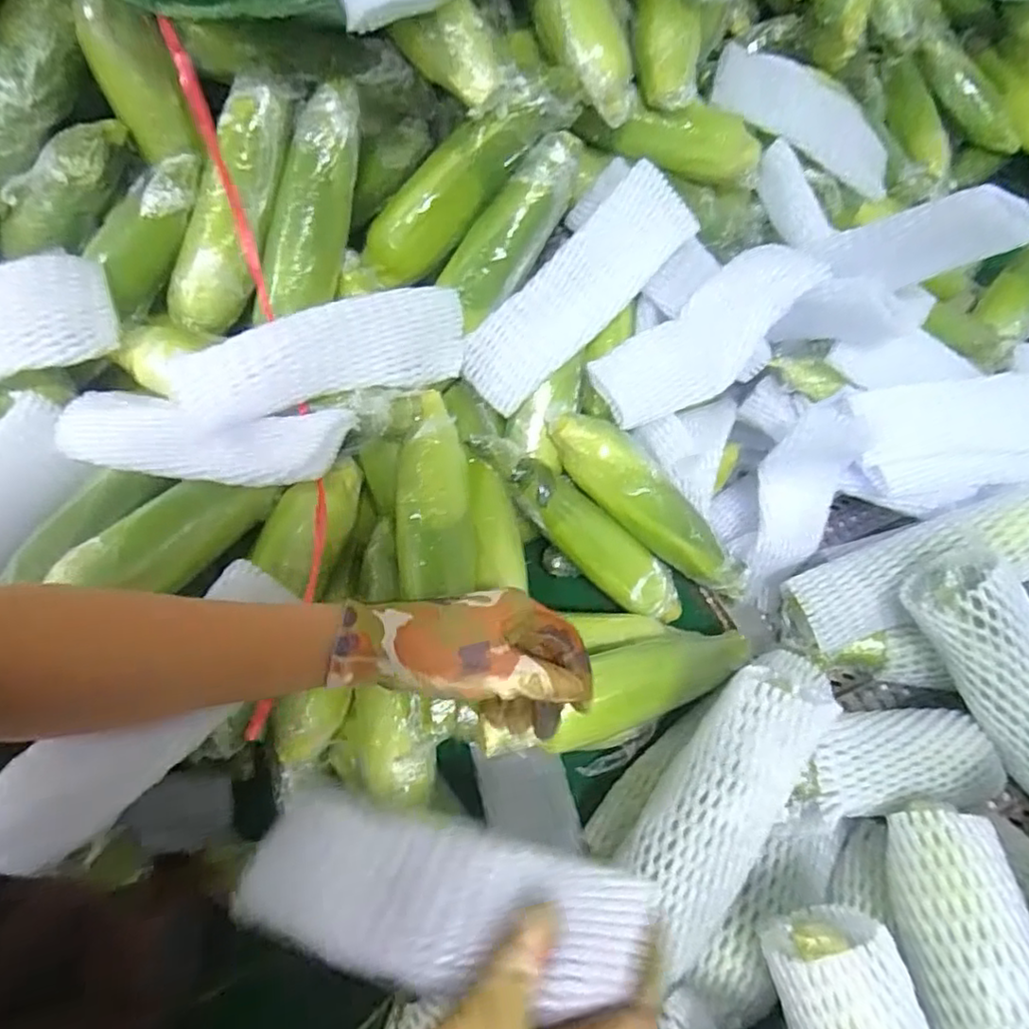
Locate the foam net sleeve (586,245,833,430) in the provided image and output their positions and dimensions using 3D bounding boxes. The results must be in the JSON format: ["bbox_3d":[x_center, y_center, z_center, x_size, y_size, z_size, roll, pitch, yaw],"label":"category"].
[{"bbox_3d":[0.156,-0.146,0.515,0.193,0.030,0.073,-38,65,-2],"label":"foam net sleeve"}]

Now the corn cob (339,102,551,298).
[{"bbox_3d":[-0.060,-0.246,0.502,0.199,0.046,0.041,-36,58,20],"label":"corn cob"}]

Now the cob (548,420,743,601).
[{"bbox_3d":[0.119,-0.003,0.533,0.222,0.045,0.044,41,61,-15],"label":"cob"}]

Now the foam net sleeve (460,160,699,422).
[{"bbox_3d":[0.048,-0.176,0.508,0.215,0.016,0.069,-44,98,4],"label":"foam net sleeve"}]

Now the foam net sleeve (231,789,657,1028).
[{"bbox_3d":[-0.040,0.193,0.326,0.213,0.016,0.083,1,30,19],"label":"foam net sleeve"}]

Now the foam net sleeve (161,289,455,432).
[{"bbox_3d":[-0.127,-0.109,0.445,0.200,0.066,0.045,-28,63,-17],"label":"foam net sleeve"}]

